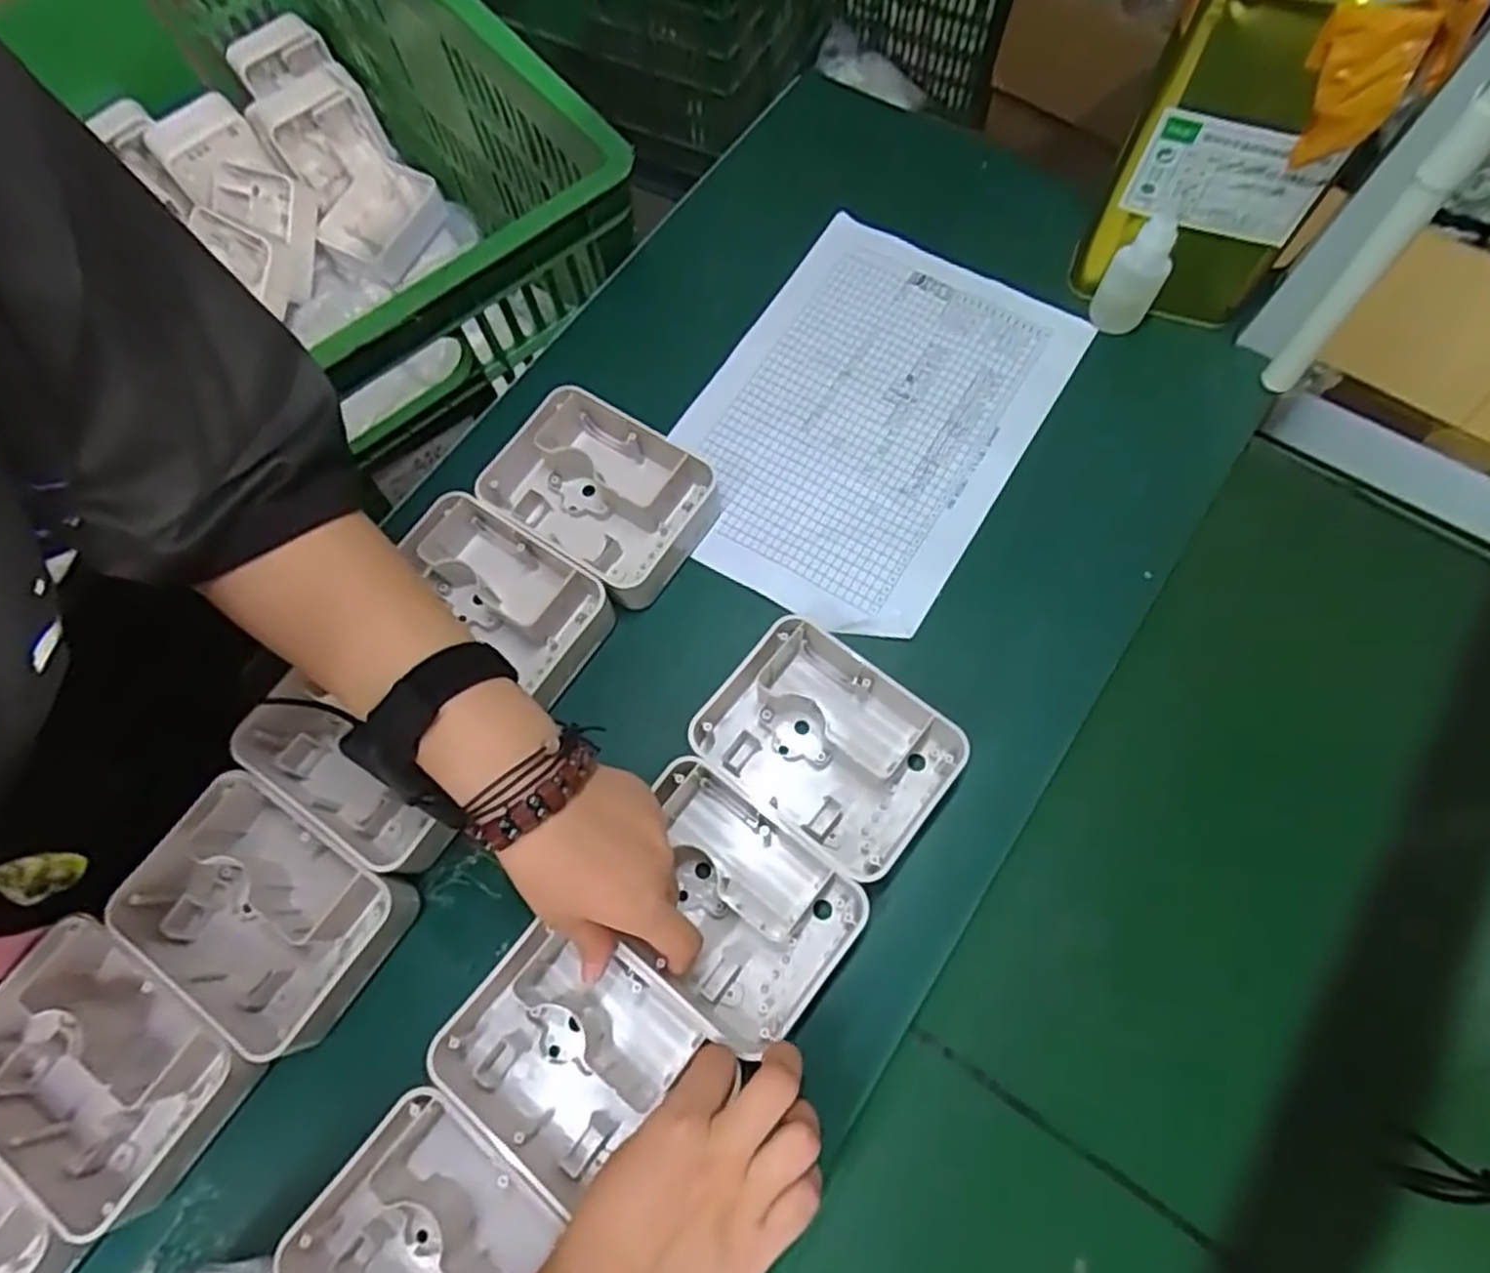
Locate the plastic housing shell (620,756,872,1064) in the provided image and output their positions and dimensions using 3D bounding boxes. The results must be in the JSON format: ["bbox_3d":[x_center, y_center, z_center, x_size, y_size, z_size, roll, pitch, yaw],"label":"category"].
[{"bbox_3d":[-0.010,0.140,0.415,0.127,0.047,0.099,38,76,11],"label":"plastic housing shell"}]

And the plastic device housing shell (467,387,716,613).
[{"bbox_3d":[-0.093,-0.092,0.502,0.137,0.039,0.100,33,75,12],"label":"plastic device housing shell"}]

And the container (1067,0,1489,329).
[{"bbox_3d":[0.284,-0.289,0.453,0.124,0.241,0.080,35,75,13],"label":"container"}]

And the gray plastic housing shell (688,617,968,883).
[{"bbox_3d":[0.048,0.064,0.442,0.138,0.039,0.102,35,75,13],"label":"gray plastic housing shell"}]

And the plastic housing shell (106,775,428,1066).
[{"bbox_3d":[-0.257,0.149,0.426,0.128,0.045,0.098,31,74,12],"label":"plastic housing shell"}]

